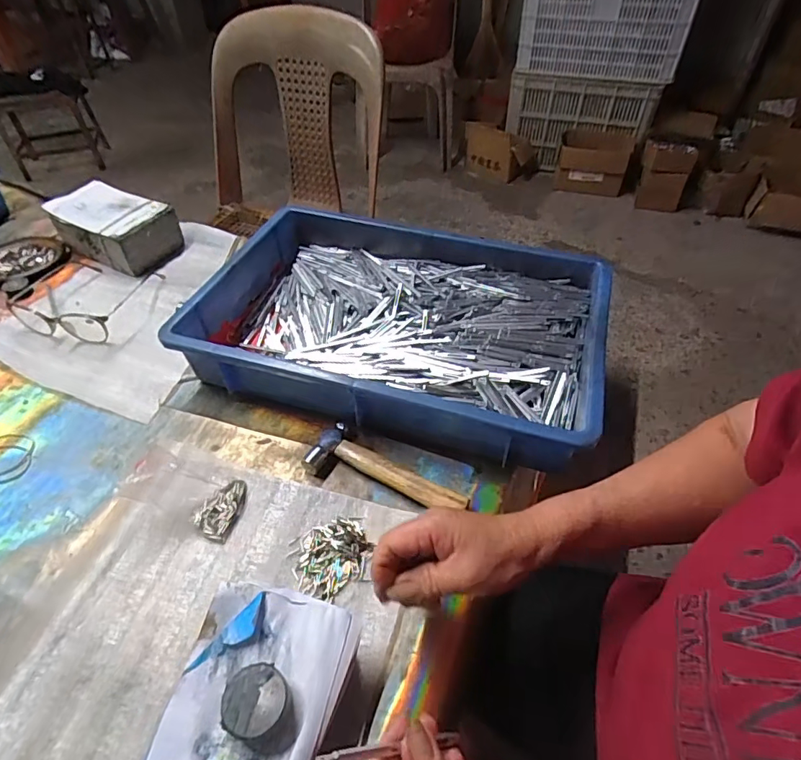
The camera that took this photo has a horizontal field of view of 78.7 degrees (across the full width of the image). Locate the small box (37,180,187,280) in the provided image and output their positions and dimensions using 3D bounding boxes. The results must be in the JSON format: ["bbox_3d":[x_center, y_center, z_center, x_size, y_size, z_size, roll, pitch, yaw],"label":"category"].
[{"bbox_3d":[-0.411,-0.219,0.712,0.149,0.083,0.100,20,50,18],"label":"small box"}]

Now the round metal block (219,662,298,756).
[{"bbox_3d":[-0.085,0.197,0.292,0.038,0.020,0.044,-14,48,-12],"label":"round metal block"}]

